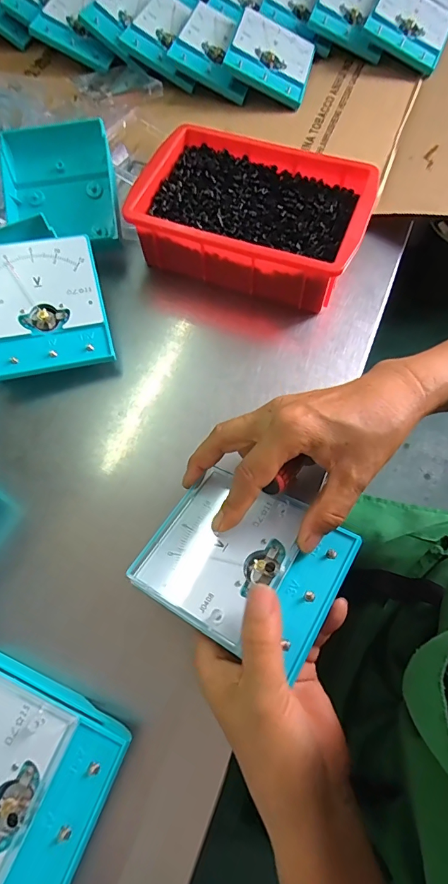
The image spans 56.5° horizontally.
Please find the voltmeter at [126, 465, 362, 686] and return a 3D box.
[{"bbox_3d":[0.016,0.083,0.276,0.113,0.043,0.096,24,58,23],"label":"voltmeter"}]

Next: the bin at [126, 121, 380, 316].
[{"bbox_3d":[0.027,-0.210,0.391,0.193,0.061,0.131,20,69,9],"label":"bin"}]

